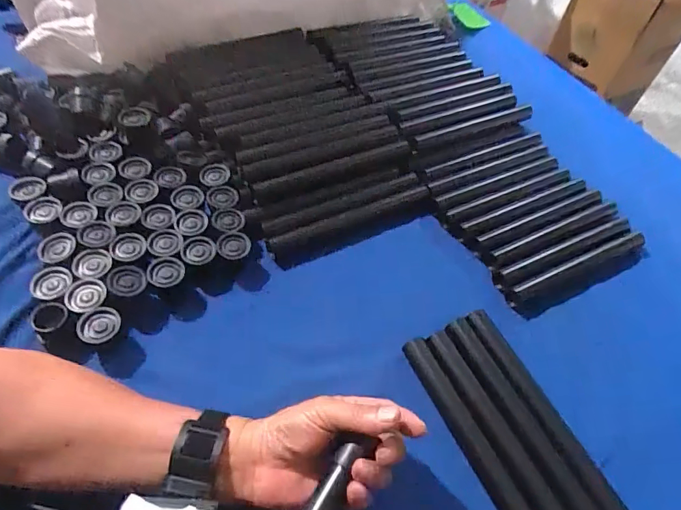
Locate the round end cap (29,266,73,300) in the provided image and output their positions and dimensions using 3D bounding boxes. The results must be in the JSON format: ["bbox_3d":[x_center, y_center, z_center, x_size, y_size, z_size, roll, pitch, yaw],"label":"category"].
[{"bbox_3d":[-0.271,0.026,0.420,0.035,0.009,0.030,-34,65,-28],"label":"round end cap"}]

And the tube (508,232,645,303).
[{"bbox_3d":[0.295,0.014,0.546,0.223,0.018,0.022,-19,59,-21],"label":"tube"}]

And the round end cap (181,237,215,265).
[{"bbox_3d":[-0.146,-0.005,0.463,0.033,0.008,0.032,-6,55,-13],"label":"round end cap"}]

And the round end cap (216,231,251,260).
[{"bbox_3d":[-0.112,-0.010,0.472,0.032,0.007,0.032,4,53,-6],"label":"round end cap"}]

